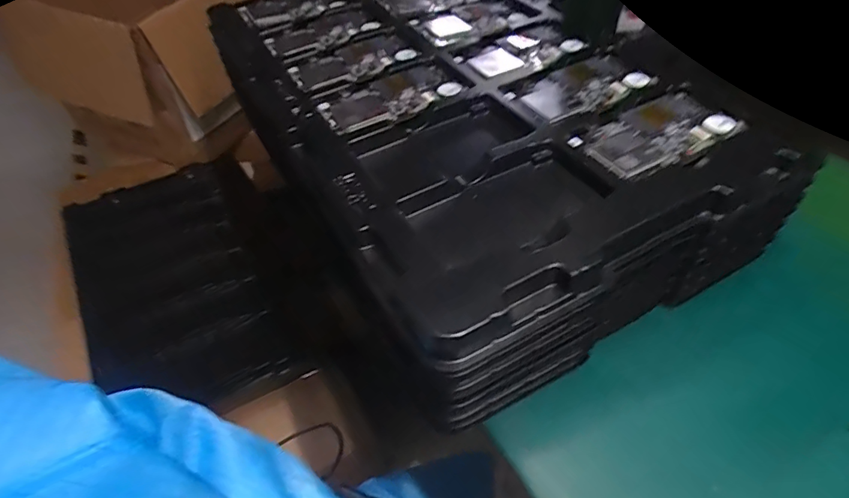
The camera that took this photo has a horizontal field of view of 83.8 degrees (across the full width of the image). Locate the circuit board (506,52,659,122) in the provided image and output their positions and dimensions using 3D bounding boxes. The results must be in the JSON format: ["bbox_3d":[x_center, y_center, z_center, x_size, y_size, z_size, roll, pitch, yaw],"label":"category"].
[{"bbox_3d":[0.138,-0.142,0.415,0.111,0.006,0.069,-26,53,-24],"label":"circuit board"}]

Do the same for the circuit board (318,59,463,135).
[{"bbox_3d":[-0.031,-0.139,0.426,0.124,0.007,0.069,-23,53,-22],"label":"circuit board"}]

